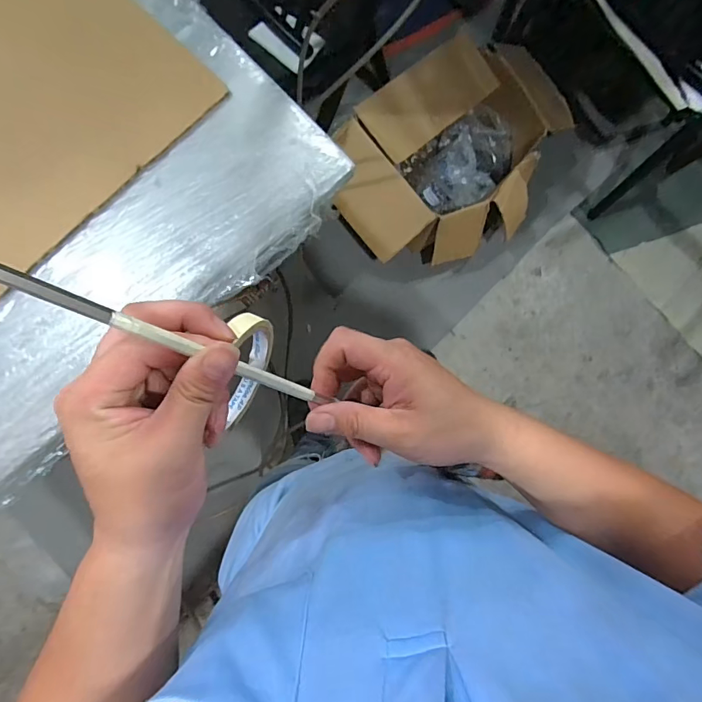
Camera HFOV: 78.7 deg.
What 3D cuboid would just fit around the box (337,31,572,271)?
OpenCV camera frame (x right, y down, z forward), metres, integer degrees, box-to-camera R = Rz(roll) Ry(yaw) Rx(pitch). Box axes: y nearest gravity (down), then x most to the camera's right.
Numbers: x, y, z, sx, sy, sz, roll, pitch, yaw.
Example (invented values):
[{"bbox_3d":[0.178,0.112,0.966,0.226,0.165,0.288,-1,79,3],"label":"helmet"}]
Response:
[{"bbox_3d":[0.319,-0.573,1.295,0.768,0.255,0.507,-38,88,-8],"label":"box"}]

